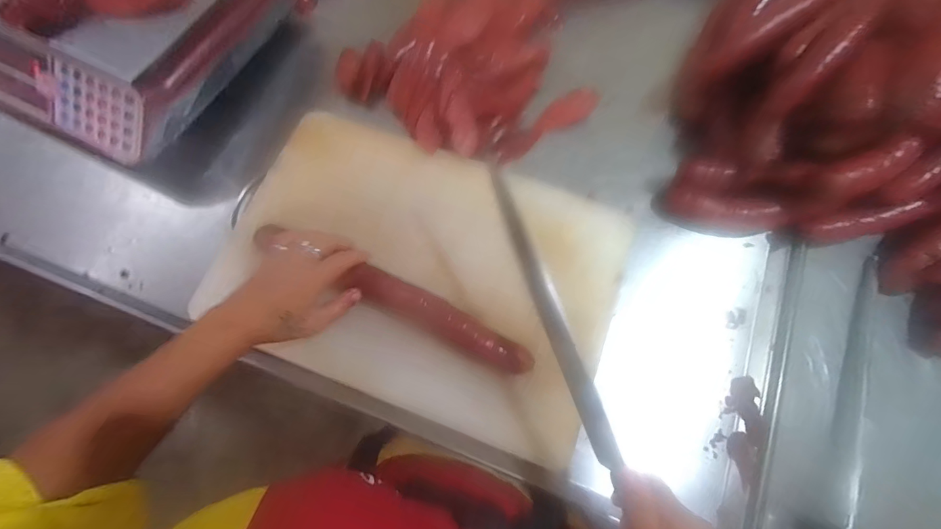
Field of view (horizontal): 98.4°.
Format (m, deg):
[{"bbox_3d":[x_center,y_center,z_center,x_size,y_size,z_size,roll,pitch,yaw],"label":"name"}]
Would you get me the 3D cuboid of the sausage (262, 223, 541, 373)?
[{"bbox_3d":[-0.080,0.033,0.430,0.313,0.029,0.036,26,76,7],"label":"sausage"}]

